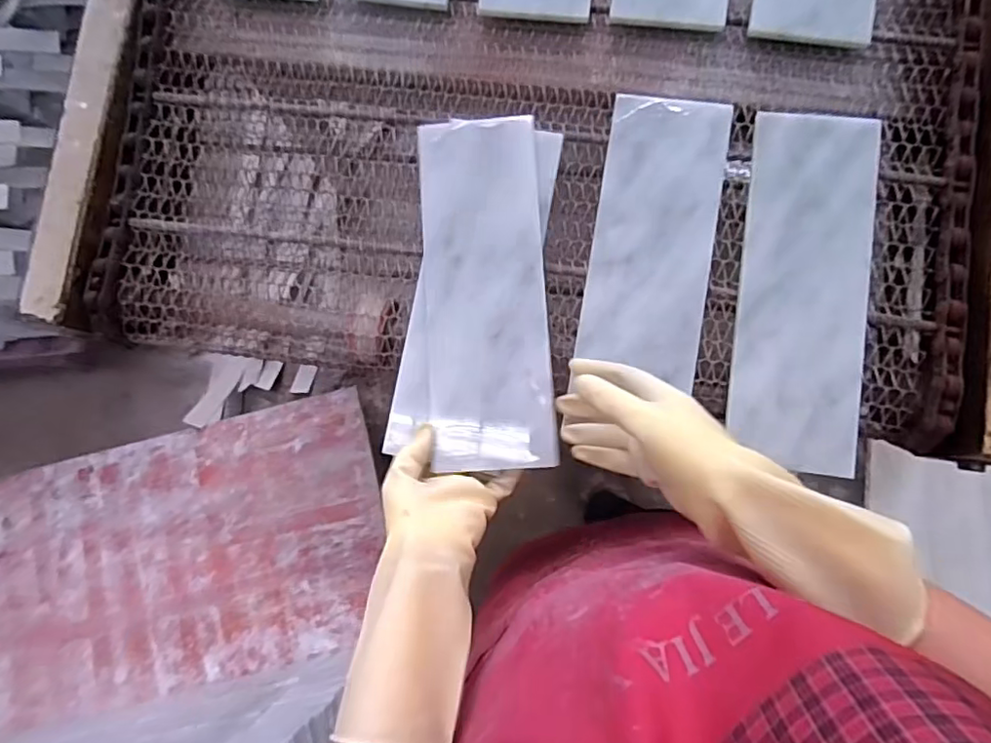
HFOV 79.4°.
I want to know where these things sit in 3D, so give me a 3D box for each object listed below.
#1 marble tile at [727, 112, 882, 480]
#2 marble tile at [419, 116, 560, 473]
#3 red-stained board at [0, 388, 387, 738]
[{"bbox_3d":[0.272,-0.076,0.520,0.109,0.016,0.314,7,83,6],"label":"marble tile"},{"bbox_3d":[-0.009,-0.074,0.533,0.106,0.015,0.315,-4,82,4],"label":"marble tile"},{"bbox_3d":[-0.727,0.387,1.141,1.059,0.054,0.469,-15,76,7],"label":"red-stained board"}]

